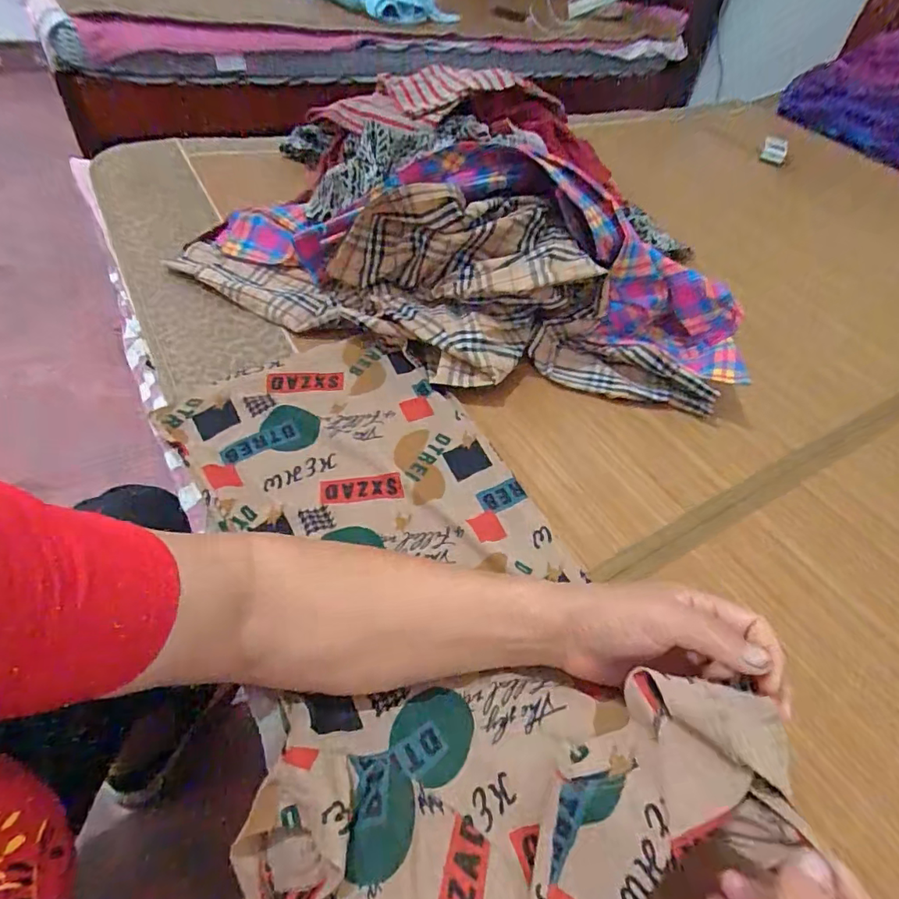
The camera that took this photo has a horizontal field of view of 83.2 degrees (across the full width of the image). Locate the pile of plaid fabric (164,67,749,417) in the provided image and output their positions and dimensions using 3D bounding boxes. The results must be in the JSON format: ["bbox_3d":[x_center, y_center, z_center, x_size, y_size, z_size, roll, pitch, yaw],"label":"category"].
[{"bbox_3d":[0.004,-0.203,0.538,0.586,0.149,0.230,24,47,14],"label":"pile of plaid fabric"}]

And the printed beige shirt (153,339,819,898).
[{"bbox_3d":[-0.039,0.079,0.359,0.260,0.111,0.507,-14,50,-18],"label":"printed beige shirt"}]

